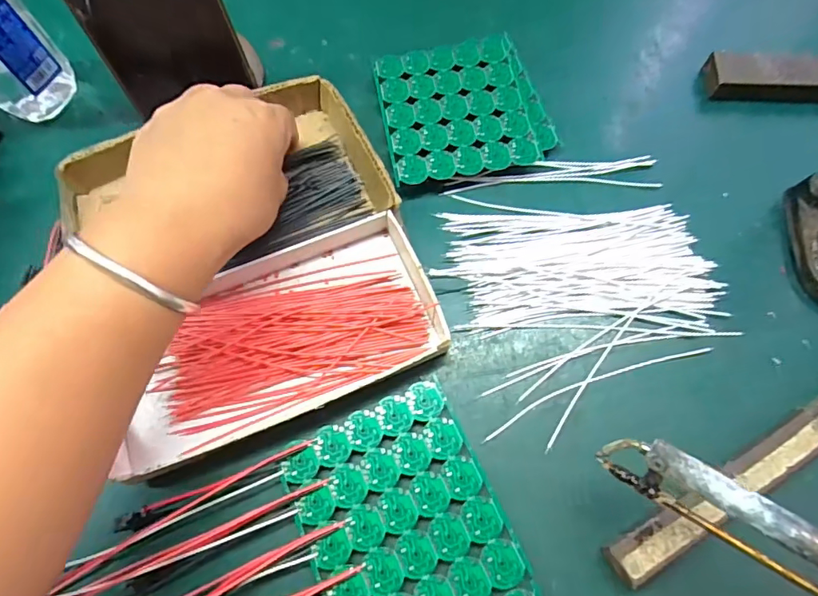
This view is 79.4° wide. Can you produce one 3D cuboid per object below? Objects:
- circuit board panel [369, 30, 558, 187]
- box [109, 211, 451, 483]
[{"bbox_3d":[0.038,-0.129,0.342,0.109,0.016,0.105,-11,71,-4],"label":"circuit board panel"},{"bbox_3d":[-0.075,0.019,0.283,0.178,0.023,0.101,-22,72,-7],"label":"box"}]

